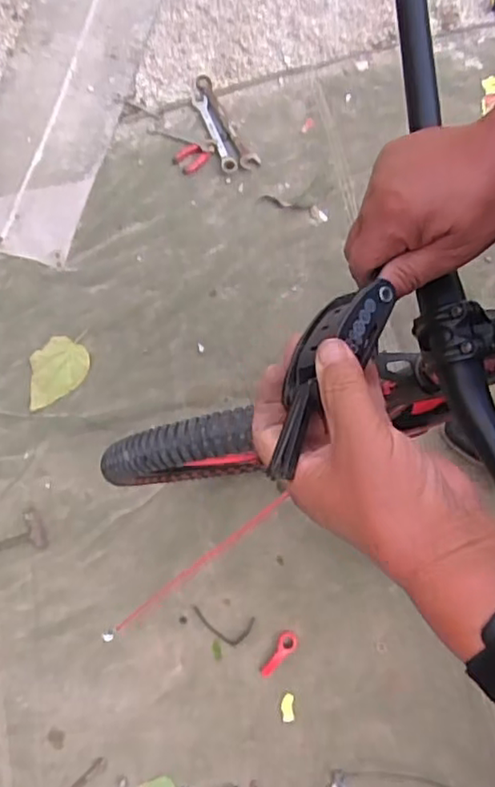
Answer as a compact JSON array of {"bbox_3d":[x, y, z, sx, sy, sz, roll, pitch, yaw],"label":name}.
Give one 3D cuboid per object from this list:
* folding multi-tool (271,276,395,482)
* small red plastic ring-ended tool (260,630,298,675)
[{"bbox_3d":[0.041,-0.009,0.363,0.039,0.034,0.124,29,78,6],"label":"folding multi-tool"},{"bbox_3d":[0.056,0.488,1.186,0.041,0.009,0.093,42,84,10],"label":"small red plastic ring-ended tool"}]

